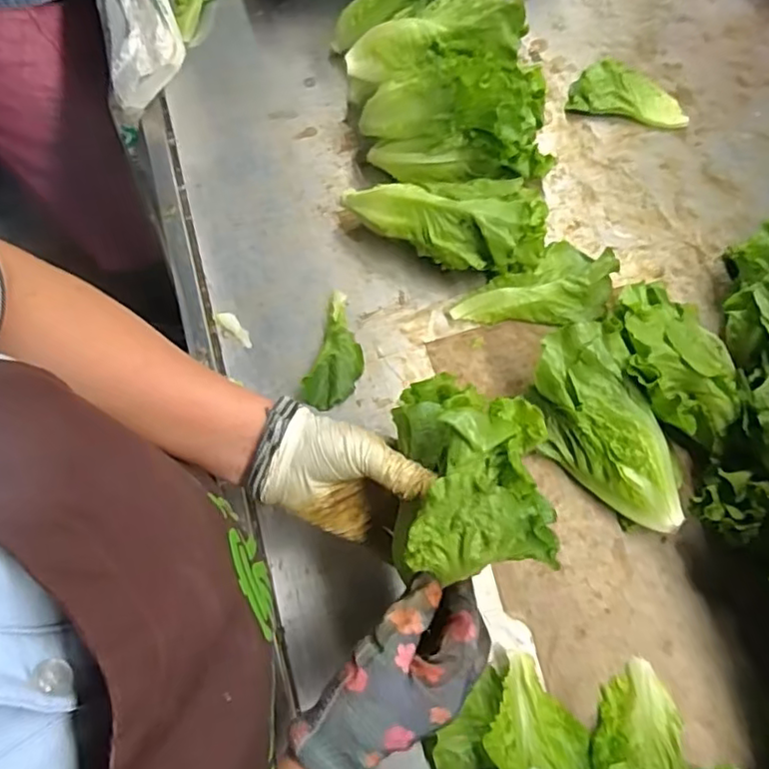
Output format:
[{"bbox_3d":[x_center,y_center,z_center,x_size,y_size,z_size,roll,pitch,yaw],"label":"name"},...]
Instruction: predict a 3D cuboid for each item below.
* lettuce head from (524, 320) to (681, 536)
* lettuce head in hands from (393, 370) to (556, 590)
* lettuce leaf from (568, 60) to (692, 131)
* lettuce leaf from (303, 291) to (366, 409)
[{"bbox_3d":[0.167,0.038,0.464,0.072,0.072,0.159,-22,76,-7],"label":"lettuce head"},{"bbox_3d":[0.049,0.050,0.364,0.086,0.061,0.123,-4,75,-2],"label":"lettuce head in hands"},{"bbox_3d":[0.238,-0.279,0.580,0.111,0.027,0.045,12,75,2],"label":"lettuce leaf"},{"bbox_3d":[-0.037,-0.030,0.500,0.041,0.034,0.101,15,75,3],"label":"lettuce leaf"}]

